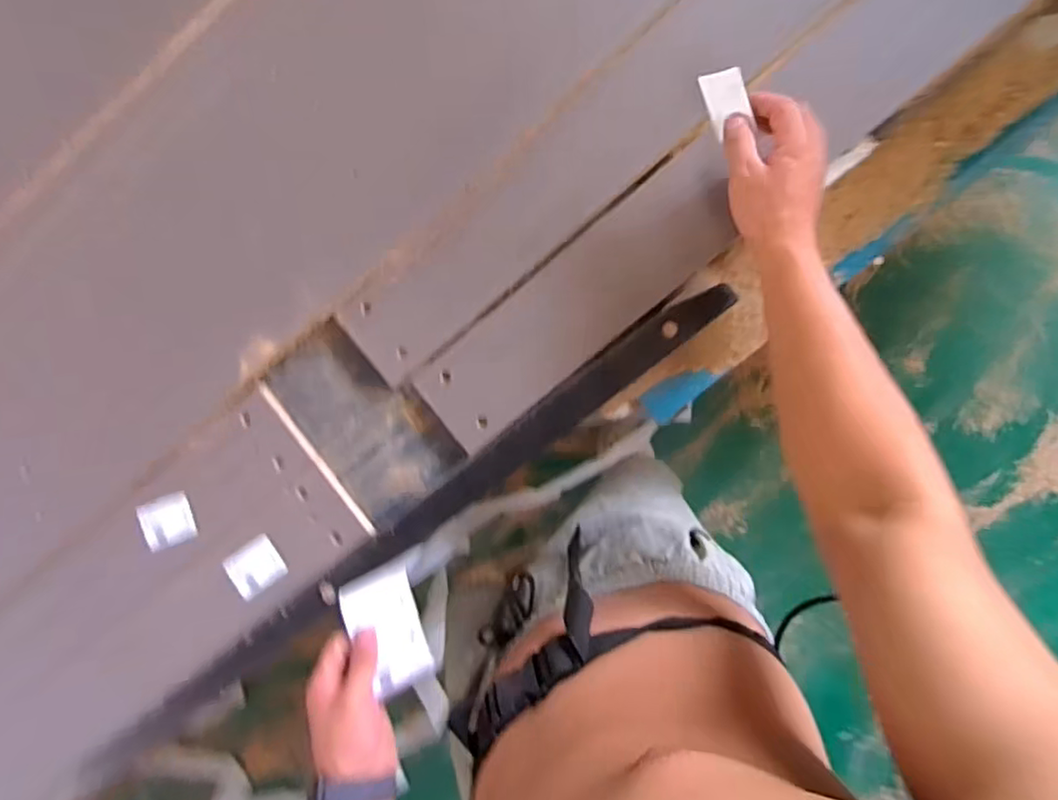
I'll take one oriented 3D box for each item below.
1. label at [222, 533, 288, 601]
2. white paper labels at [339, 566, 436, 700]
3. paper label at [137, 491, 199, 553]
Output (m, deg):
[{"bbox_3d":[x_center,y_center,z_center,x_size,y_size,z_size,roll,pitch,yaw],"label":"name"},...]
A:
[{"bbox_3d":[-0.295,0.181,0.688,0.059,0.004,0.052,-32,90,1],"label":"label"},{"bbox_3d":[-0.123,0.199,0.548,0.064,0.013,0.096,-21,75,4],"label":"white paper labels"},{"bbox_3d":[-0.396,0.134,0.693,0.066,0.007,0.054,-20,90,5],"label":"paper label"}]

